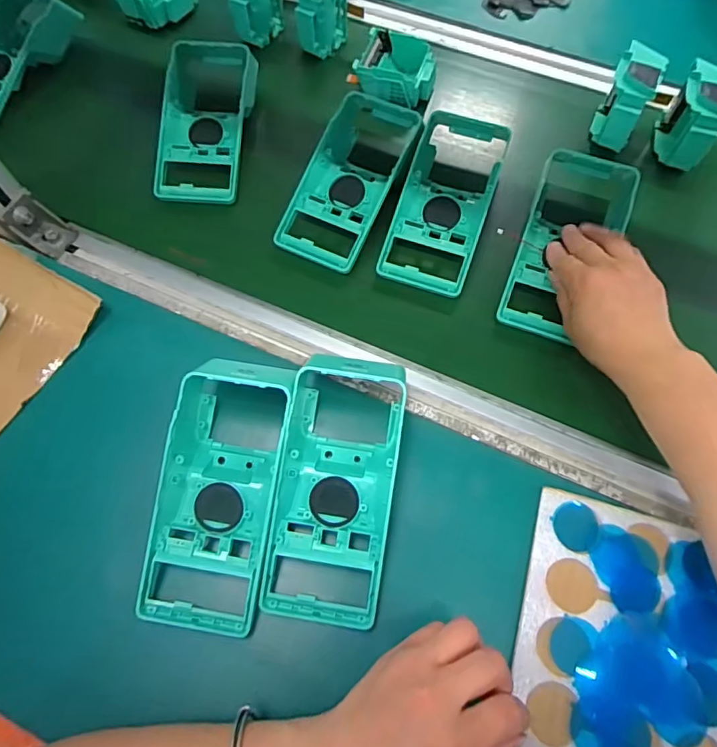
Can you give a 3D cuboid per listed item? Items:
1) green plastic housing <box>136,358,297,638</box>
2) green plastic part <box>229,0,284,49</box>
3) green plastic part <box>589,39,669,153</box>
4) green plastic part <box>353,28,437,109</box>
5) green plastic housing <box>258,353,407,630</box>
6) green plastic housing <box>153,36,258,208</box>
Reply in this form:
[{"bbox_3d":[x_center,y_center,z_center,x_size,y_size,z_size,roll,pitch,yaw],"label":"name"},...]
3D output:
[{"bbox_3d":[-0.098,0.081,0.366,0.087,0.061,0.186,6,66,3],"label":"green plastic housing"},{"bbox_3d":[-0.117,-0.421,0.582,0.040,0.077,0.077,18,67,8],"label":"green plastic part"},{"bbox_3d":[0.269,-0.271,0.518,0.045,0.080,0.069,21,68,9],"label":"green plastic part"},{"bbox_3d":[0.042,-0.329,0.561,0.085,0.037,0.091,20,68,9],"label":"green plastic part"},{"bbox_3d":[-0.016,0.076,0.367,0.083,0.060,0.187,8,66,4],"label":"green plastic housing"},{"bbox_3d":[-0.155,-0.259,0.517,0.088,0.046,0.188,4,66,2],"label":"green plastic housing"}]

